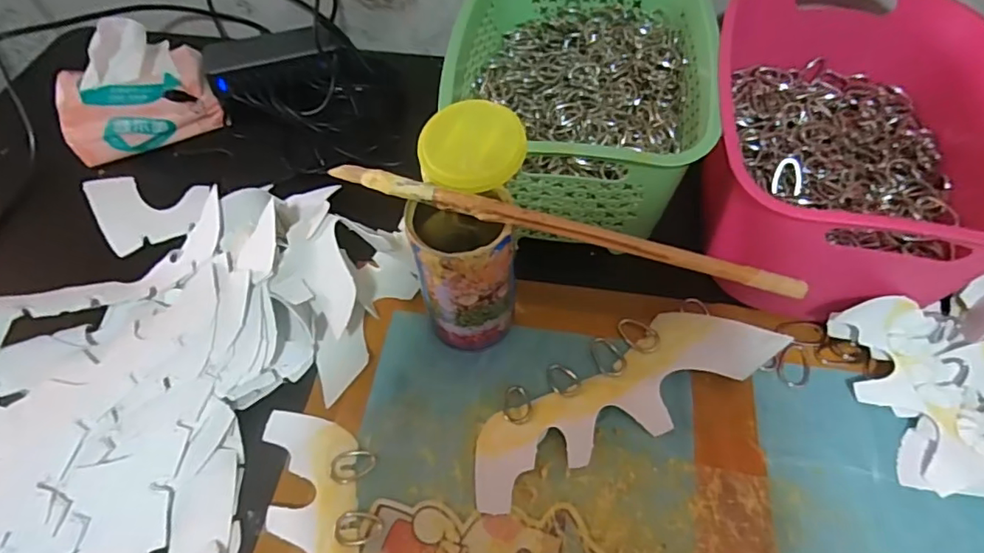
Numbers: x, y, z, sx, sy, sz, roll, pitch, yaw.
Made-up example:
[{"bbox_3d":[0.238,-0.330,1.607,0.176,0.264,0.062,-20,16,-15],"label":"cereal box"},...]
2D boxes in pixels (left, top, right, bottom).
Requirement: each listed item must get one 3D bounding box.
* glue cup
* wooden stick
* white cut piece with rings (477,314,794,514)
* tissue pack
[{"bbox_3d":[-0.017,-0.004,0.378,0.063,0.118,0.068,-10,57,-5],"label":"glue cup"},{"bbox_3d":[0.032,-0.028,0.310,0.264,0.008,0.010,16,58,12],"label":"wooden stick"},{"bbox_3d":[0.084,0.079,0.372,0.217,0.028,0.066,-28,60,-16],"label":"white cut piece with rings"},{"bbox_3d":[-0.344,-0.186,0.531,0.131,0.070,0.123,-24,59,-14],"label":"tissue pack"}]

